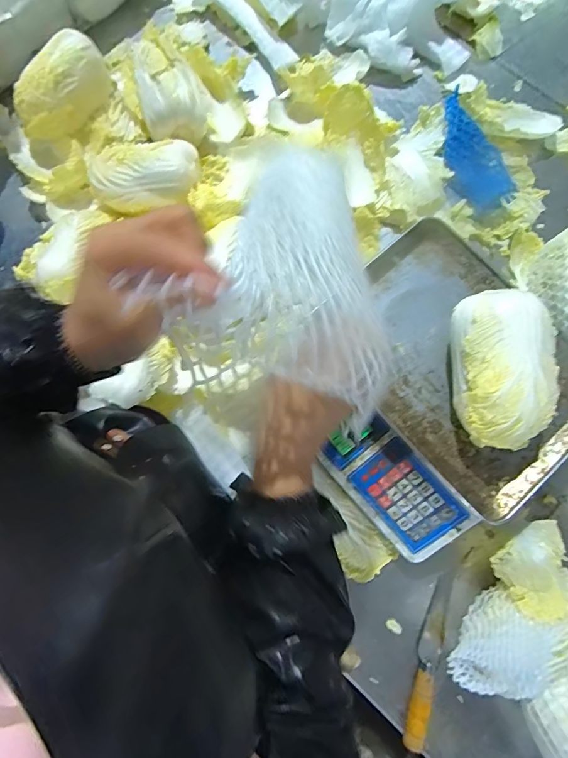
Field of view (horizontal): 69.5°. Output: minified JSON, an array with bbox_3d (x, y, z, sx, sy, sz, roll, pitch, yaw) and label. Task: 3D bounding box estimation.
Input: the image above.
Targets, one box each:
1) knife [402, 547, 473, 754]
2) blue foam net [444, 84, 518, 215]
[{"bbox_3d":[0.191,0.341,0.523,0.032,0.031,0.228,20,81,4],"label":"knife"},{"bbox_3d":[0.293,-0.359,0.657,0.060,0.043,0.203,-23,80,-3],"label":"blue foam net"}]

